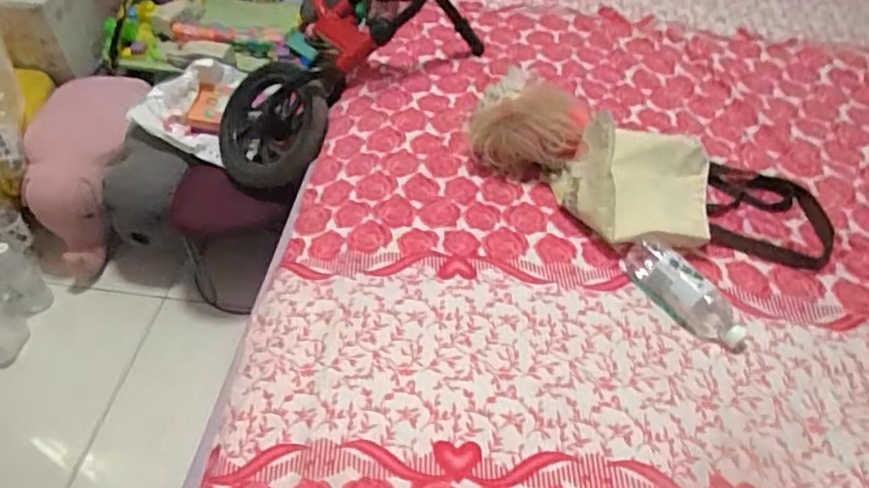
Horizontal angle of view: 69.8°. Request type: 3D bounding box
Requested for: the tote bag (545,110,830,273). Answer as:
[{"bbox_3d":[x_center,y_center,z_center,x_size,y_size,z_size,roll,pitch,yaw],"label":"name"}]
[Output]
[{"bbox_3d":[0.394,-0.102,0.935,0.410,0.115,0.242,6,48,4],"label":"tote bag"}]

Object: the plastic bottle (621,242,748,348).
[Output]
[{"bbox_3d":[0.337,0.059,0.839,0.055,0.052,0.182,-27,54,-23],"label":"plastic bottle"}]

